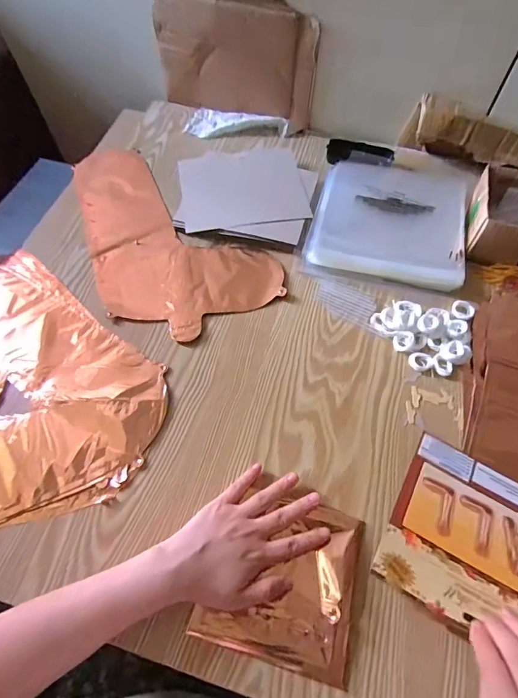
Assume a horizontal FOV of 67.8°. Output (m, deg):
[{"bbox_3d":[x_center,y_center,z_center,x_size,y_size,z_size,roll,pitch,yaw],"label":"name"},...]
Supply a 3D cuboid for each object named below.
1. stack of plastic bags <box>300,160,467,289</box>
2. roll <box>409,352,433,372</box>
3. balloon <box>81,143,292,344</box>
[{"bbox_3d":[0.192,-0.192,0.570,0.214,0.026,0.202,14,62,8],"label":"stack of plastic bags"},{"bbox_3d":[0.198,0.016,0.473,0.028,0.005,0.024,17,63,10],"label":"roll"},{"bbox_3d":[-0.168,-0.173,0.581,0.209,0.005,0.407,-36,67,-18],"label":"balloon"}]

